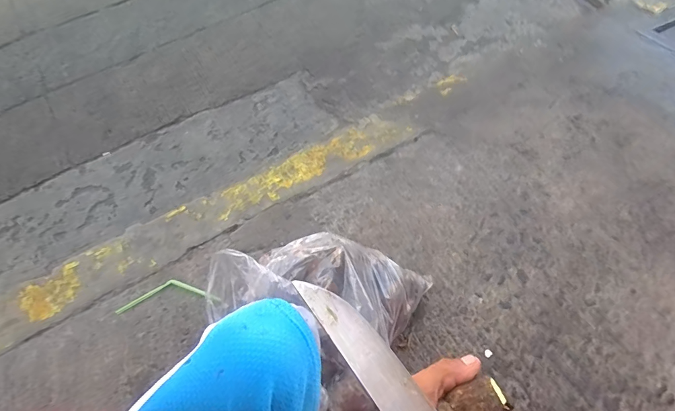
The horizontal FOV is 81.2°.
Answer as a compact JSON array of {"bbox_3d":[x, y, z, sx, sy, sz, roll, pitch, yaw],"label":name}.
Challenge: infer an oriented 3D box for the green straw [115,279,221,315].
[{"bbox_3d":[-0.363,0.192,0.854,0.232,0.006,0.061,-9,57,7],"label":"green straw"}]

